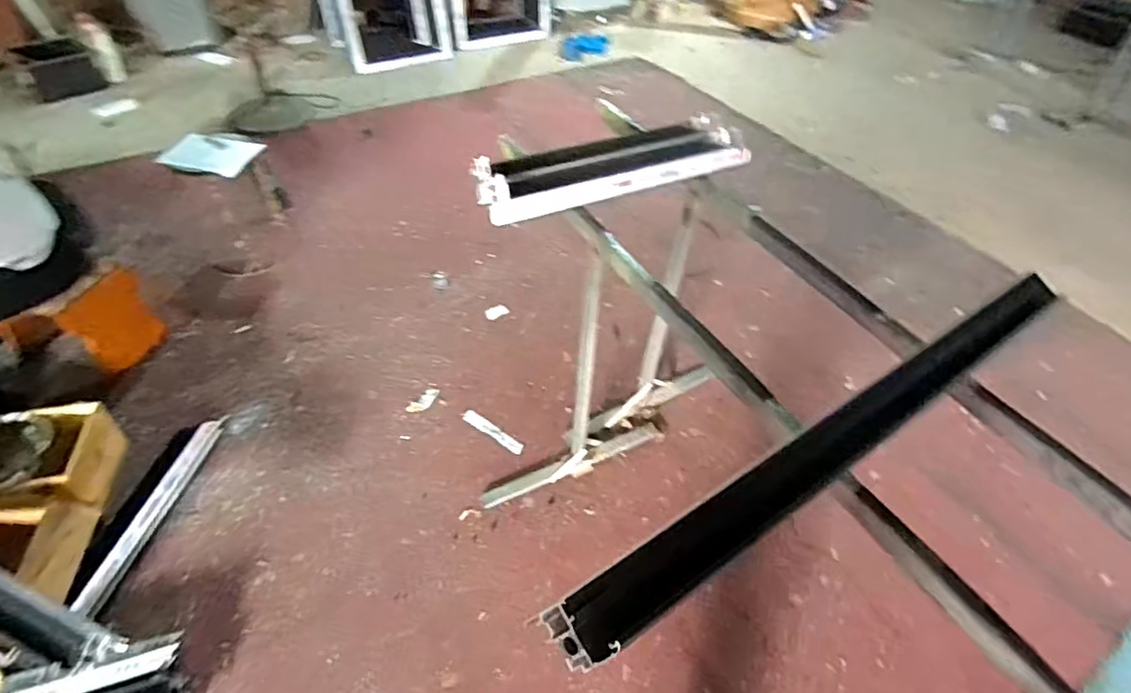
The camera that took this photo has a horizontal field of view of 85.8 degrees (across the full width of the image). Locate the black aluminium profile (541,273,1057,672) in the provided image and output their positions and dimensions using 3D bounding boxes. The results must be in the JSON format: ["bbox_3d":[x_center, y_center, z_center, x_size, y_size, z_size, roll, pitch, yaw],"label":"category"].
[{"bbox_3d":[0.413,0.118,0.869,1.016,0.064,0.070,-26,53,-26],"label":"black aluminium profile"}]

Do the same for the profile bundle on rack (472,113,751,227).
[{"bbox_3d":[0.110,-0.417,1.378,0.674,0.063,0.221,-20,50,-21],"label":"profile bundle on rack"}]

